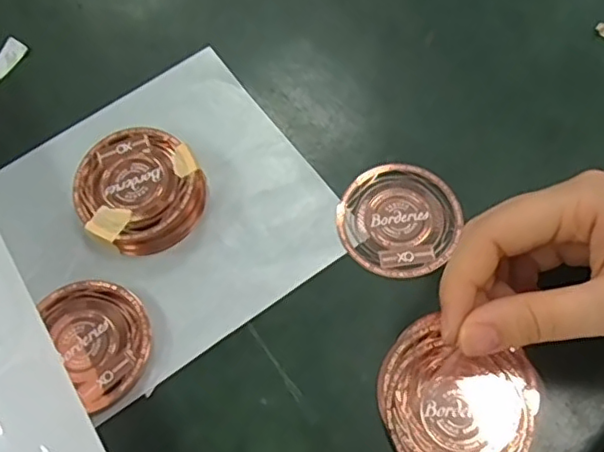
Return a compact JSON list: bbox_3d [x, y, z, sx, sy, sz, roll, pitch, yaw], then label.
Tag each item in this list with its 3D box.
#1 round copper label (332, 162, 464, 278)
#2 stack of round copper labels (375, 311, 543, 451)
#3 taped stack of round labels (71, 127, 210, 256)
[{"bbox_3d":[0.048,-0.004,0.295,0.057,0.004,0.059,-1,65,3],"label":"round copper label"},{"bbox_3d":[0.065,0.076,0.252,0.064,0.004,0.063,19,68,12],"label":"stack of round copper labels"},{"bbox_3d":[-0.080,-0.017,0.300,0.061,0.022,0.059,28,70,16],"label":"taped stack of round labels"}]

